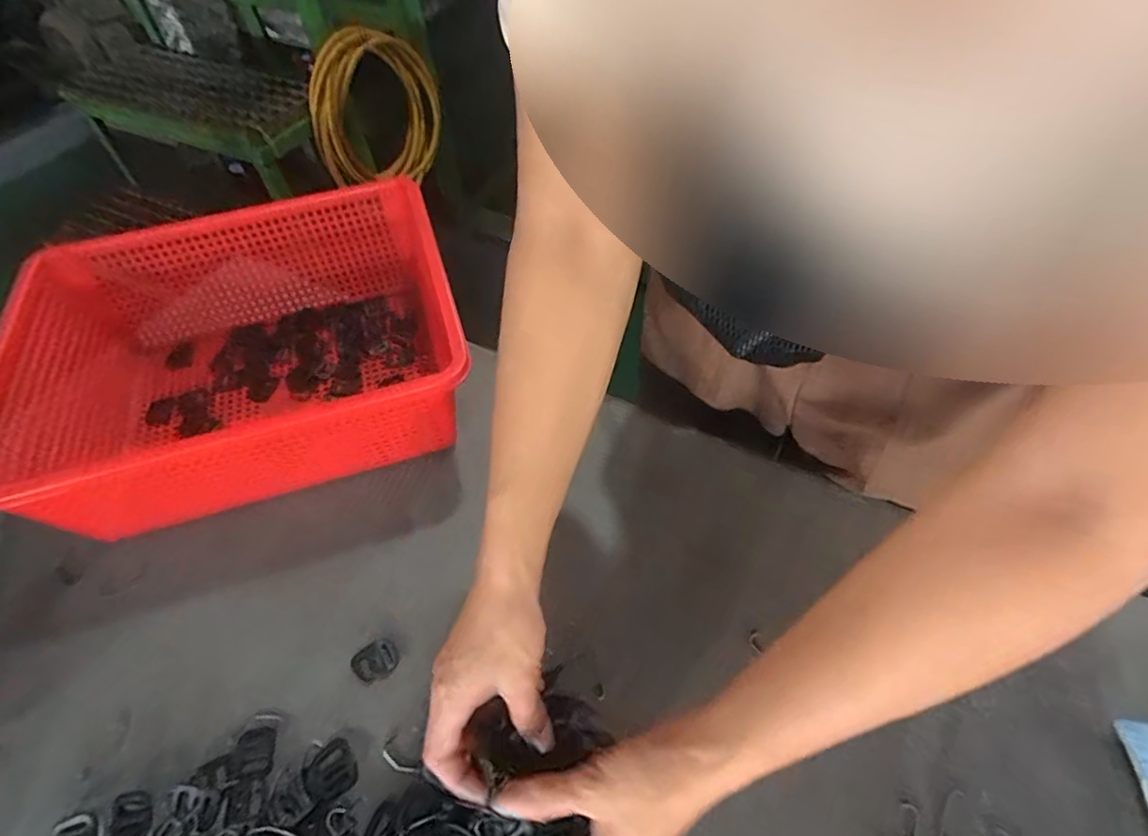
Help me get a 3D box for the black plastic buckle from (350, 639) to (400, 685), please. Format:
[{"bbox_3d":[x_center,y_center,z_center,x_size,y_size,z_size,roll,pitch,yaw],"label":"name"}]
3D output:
[{"bbox_3d":[-0.153,0.186,0.445,0.031,0.004,0.030,-39,60,-24],"label":"black plastic buckle"}]

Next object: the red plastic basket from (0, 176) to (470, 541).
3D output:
[{"bbox_3d":[-0.301,-0.058,0.555,0.367,0.133,0.295,-16,54,-10],"label":"red plastic basket"}]

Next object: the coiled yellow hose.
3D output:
[{"bbox_3d":[-0.445,-0.696,1.327,0.085,0.333,0.350,18,56,16],"label":"coiled yellow hose"}]

